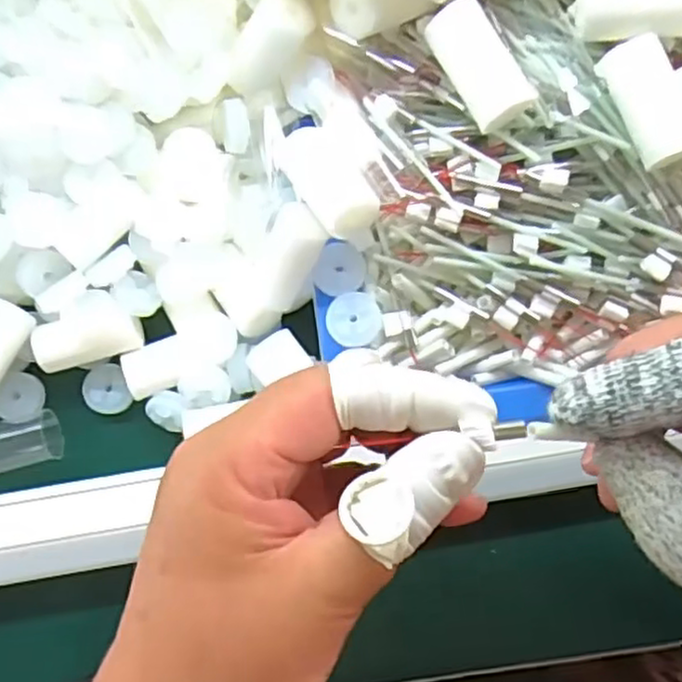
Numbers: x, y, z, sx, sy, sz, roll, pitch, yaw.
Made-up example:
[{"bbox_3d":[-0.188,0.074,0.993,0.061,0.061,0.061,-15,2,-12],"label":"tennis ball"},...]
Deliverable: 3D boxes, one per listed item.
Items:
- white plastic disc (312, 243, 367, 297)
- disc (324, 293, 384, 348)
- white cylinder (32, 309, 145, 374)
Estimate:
[{"bbox_3d":[-0.001,-0.028,0.280,0.021,0.006,0.020,0,79,1],"label":"white plastic disc"},{"bbox_3d":[0.005,-0.008,0.271,0.021,0.004,0.021,0,79,1],"label":"disc"},{"bbox_3d":[-0.103,-0.001,0.288,0.040,0.018,0.017,-15,80,-2],"label":"white cylinder"}]

